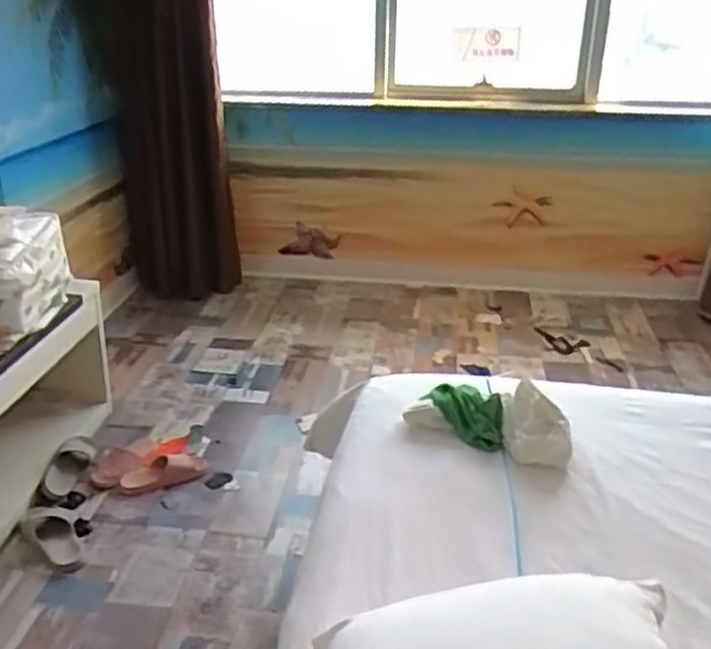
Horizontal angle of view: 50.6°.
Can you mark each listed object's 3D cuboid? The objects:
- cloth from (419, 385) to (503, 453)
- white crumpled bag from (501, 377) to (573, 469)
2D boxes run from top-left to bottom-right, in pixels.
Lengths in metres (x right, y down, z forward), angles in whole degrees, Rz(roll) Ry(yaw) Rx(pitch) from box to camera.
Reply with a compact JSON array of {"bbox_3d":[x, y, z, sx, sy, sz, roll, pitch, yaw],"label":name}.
[{"bbox_3d":[0.238,0.175,1.526,0.113,0.034,0.190,-32,49,-16],"label":"cloth"},{"bbox_3d":[0.355,0.197,1.478,0.128,0.088,0.163,4,25,8],"label":"white crumpled bag"}]

